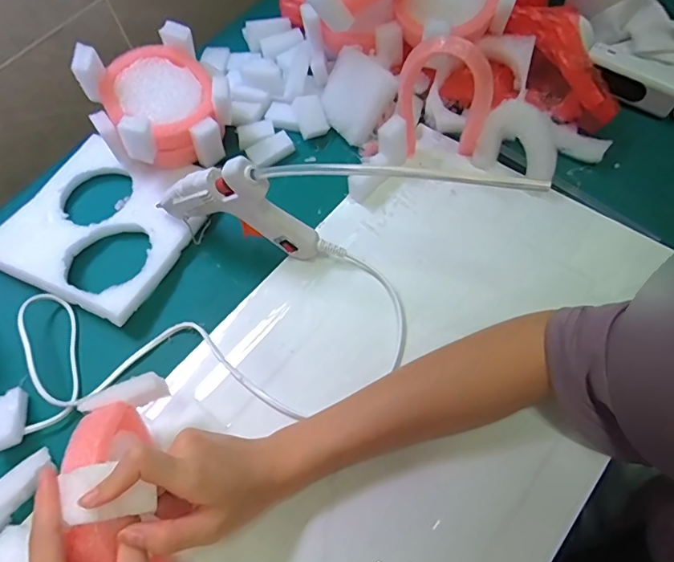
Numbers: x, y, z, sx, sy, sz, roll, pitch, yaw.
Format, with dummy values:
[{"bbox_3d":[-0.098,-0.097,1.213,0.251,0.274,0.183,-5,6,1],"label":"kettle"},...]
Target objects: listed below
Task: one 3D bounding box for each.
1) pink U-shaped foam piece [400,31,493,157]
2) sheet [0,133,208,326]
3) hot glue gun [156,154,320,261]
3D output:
[{"bbox_3d":[0.092,-0.153,0.424,0.079,0.128,0.017,12,63,13],"label":"pink U-shaped foam piece"},{"bbox_3d":[-0.228,-0.062,0.477,0.187,0.022,0.173,20,65,17],"label":"sheet"},{"bbox_3d":[-0.085,-0.063,0.412,0.136,0.101,0.023,13,63,13],"label":"hot glue gun"}]

